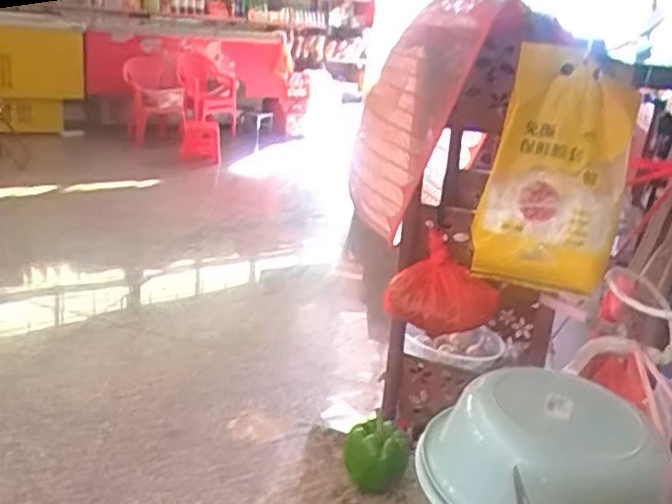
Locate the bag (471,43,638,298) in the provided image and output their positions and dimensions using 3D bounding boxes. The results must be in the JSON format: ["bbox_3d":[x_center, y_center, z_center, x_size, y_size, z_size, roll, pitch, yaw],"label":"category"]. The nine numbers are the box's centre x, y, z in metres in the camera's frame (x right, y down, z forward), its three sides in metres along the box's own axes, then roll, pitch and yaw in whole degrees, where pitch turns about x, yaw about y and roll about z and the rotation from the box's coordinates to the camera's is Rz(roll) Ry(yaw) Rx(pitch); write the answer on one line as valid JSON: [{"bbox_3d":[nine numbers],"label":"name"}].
[{"bbox_3d":[0.350,-0.120,1.102,0.203,0.366,0.124,11,21,9],"label":"bag"}]

